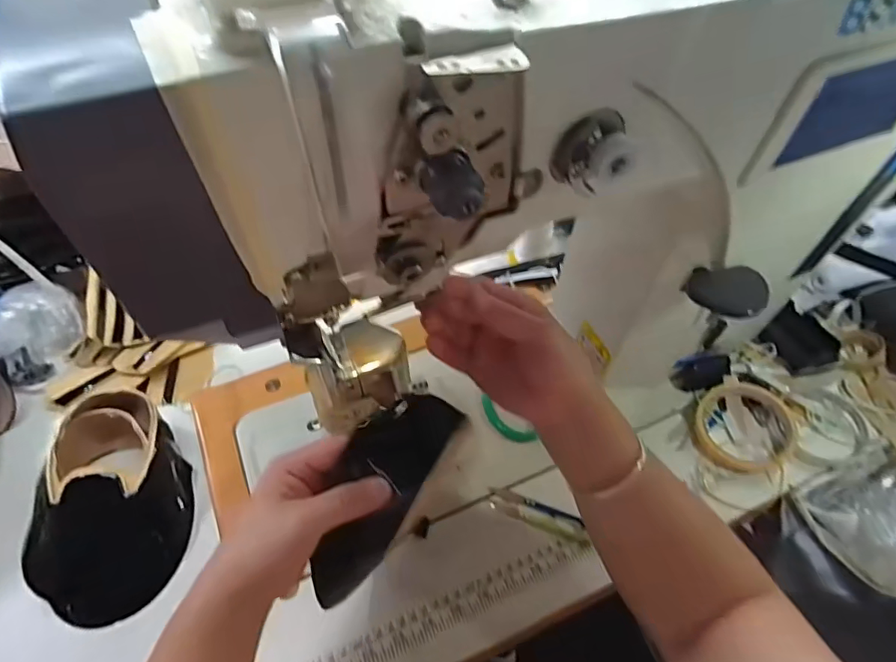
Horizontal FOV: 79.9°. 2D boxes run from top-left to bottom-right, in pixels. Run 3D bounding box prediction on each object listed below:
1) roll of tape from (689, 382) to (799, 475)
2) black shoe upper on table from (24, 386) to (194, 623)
[{"bbox_3d":[0.298,0.094,0.535,0.095,0.026,0.099,-1,49,1],"label":"roll of tape"},{"bbox_3d":[-0.314,0.151,0.503,0.127,0.073,0.213,-7,49,-4],"label":"black shoe upper on table"}]

